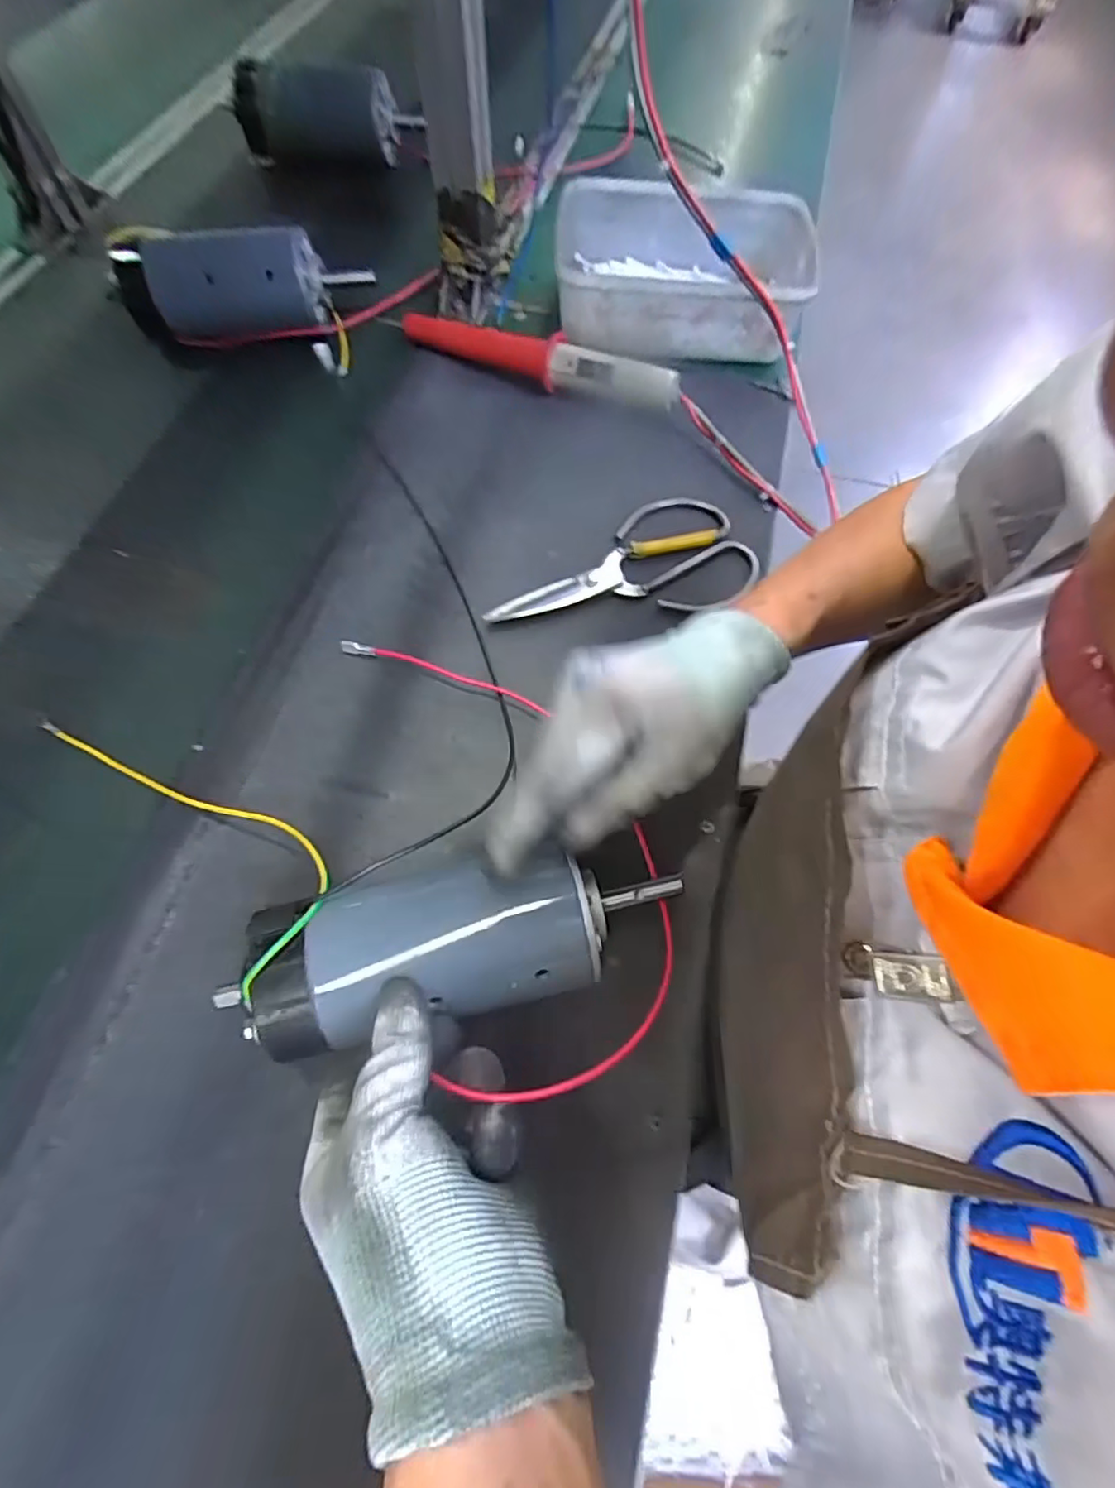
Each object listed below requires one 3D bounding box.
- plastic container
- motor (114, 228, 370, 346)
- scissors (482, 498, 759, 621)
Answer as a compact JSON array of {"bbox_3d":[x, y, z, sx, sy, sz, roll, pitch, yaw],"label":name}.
[{"bbox_3d":[0.107,-0.426,0.549,0.228,0.063,0.162,8,66,3],"label":"plastic container"},{"bbox_3d":[-0.283,-0.406,0.542,0.202,0.065,0.060,-2,65,-2],"label":"motor"},{"bbox_3d":[0.049,-0.135,0.447,0.208,0.010,0.100,-14,66,-7],"label":"scissors"}]

